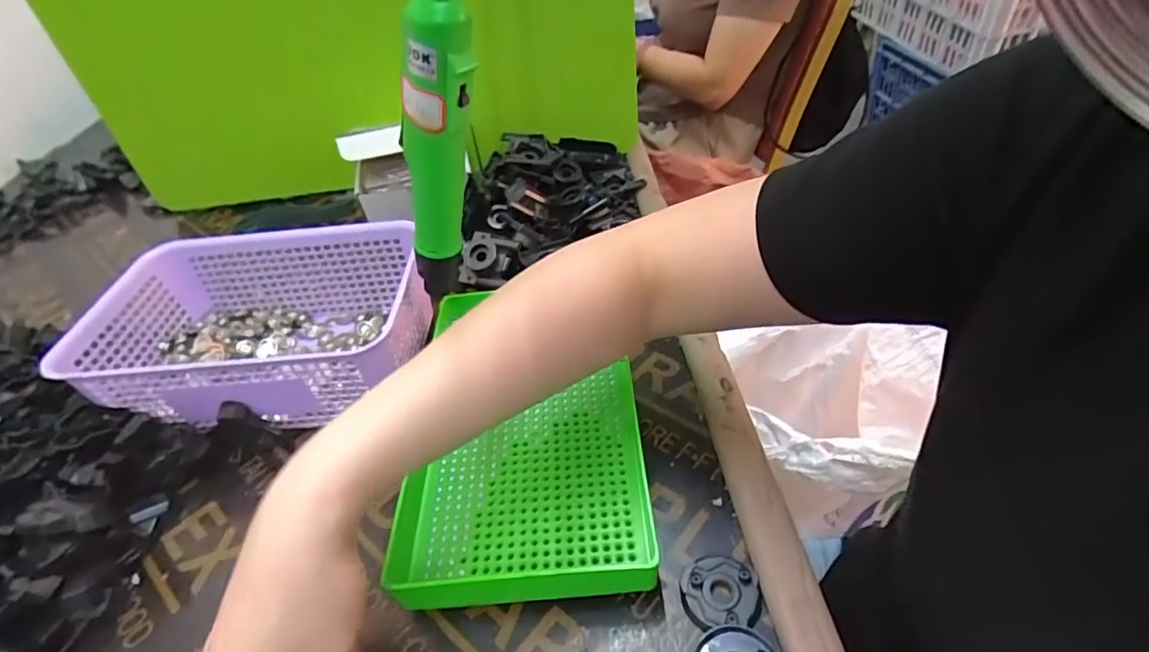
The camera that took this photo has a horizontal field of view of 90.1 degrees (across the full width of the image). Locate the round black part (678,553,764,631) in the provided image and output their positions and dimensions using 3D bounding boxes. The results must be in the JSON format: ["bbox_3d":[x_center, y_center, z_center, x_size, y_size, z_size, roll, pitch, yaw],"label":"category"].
[{"bbox_3d":[0.079,0.144,0.312,0.041,0.006,0.038,-3,41,3],"label":"round black part"}]

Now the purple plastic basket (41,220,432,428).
[{"bbox_3d":[-0.236,0.005,0.445,0.232,0.090,0.143,-5,41,1],"label":"purple plastic basket"}]

